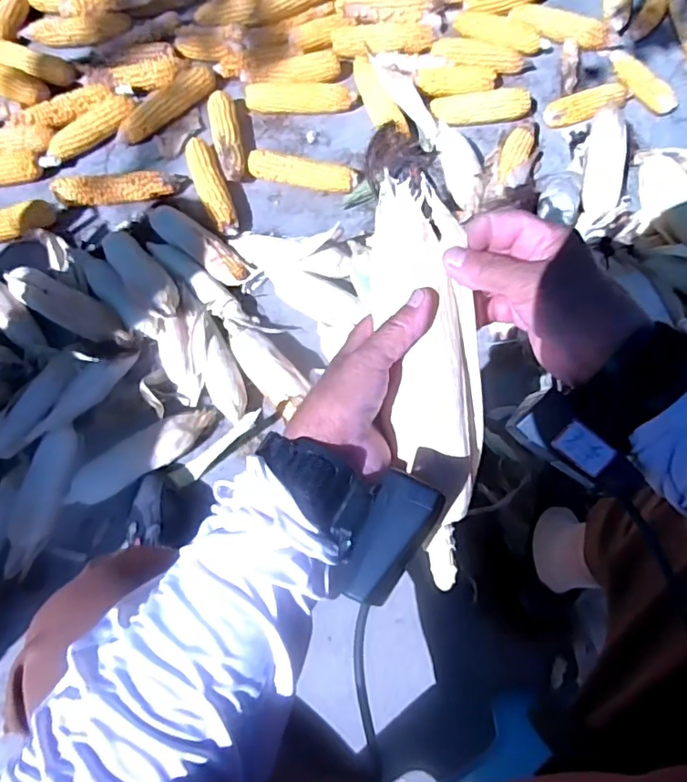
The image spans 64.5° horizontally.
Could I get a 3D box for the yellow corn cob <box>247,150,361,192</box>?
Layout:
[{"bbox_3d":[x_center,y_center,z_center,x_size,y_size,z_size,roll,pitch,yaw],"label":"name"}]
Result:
[{"bbox_3d":[-0.073,-0.383,0.959,0.191,0.040,0.047,8,73,5],"label":"yellow corn cob"}]

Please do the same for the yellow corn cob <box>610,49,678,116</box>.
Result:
[{"bbox_3d":[0.531,-0.557,0.971,0.038,0.037,0.161,-28,75,-7],"label":"yellow corn cob"}]

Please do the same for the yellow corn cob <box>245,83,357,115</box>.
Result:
[{"bbox_3d":[-0.081,-0.545,1.011,0.205,0.038,0.047,5,72,4],"label":"yellow corn cob"}]

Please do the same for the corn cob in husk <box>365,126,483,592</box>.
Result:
[{"bbox_3d":[0.053,-0.026,0.347,0.058,0.044,0.288,-8,88,-1],"label":"corn cob in husk"}]

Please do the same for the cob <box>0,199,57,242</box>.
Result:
[{"bbox_3d":[-0.583,-0.283,0.929,0.179,0.042,0.047,-16,74,-3],"label":"cob"}]

